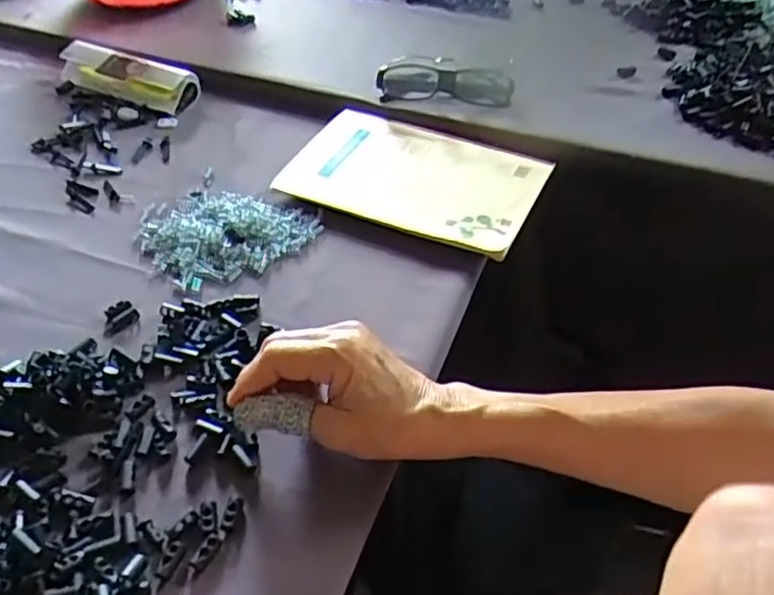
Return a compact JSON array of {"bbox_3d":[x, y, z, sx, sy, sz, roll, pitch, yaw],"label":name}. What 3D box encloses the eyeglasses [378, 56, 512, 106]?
[{"bbox_3d":[0.056,-0.208,0.640,0.126,0.030,0.046,4,46,5],"label":"eyeglasses"}]

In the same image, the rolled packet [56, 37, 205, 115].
[{"bbox_3d":[-0.268,-0.229,0.683,0.154,0.030,0.054,22,50,21],"label":"rolled packet"}]

